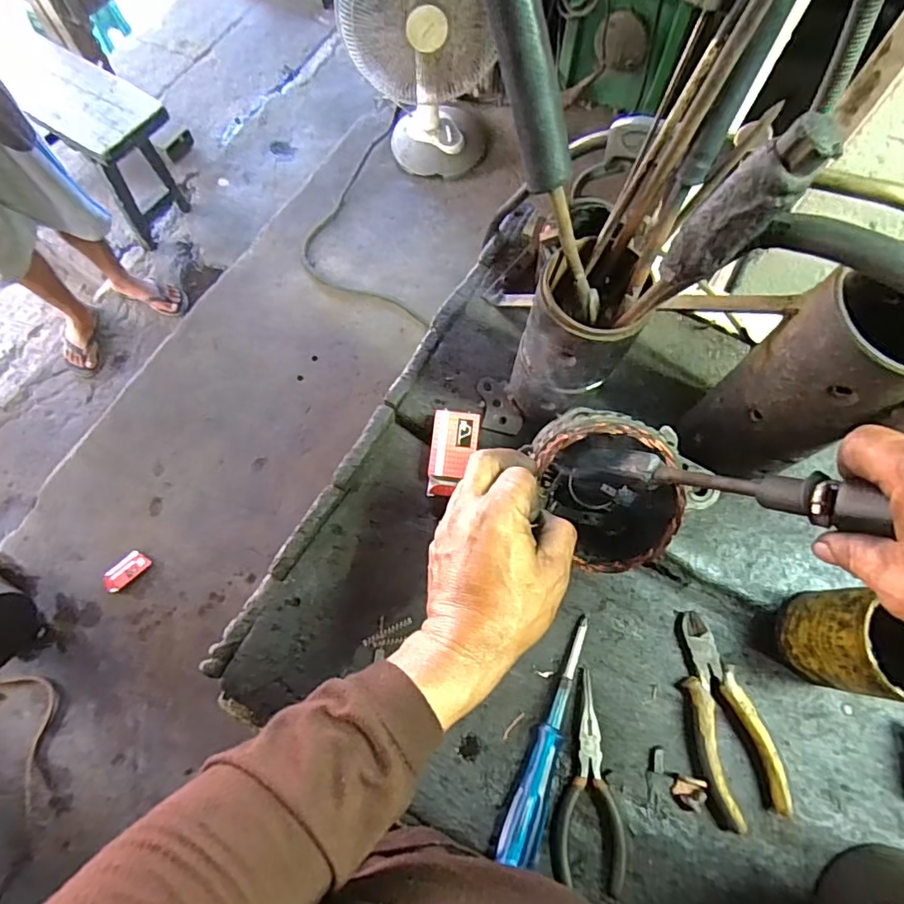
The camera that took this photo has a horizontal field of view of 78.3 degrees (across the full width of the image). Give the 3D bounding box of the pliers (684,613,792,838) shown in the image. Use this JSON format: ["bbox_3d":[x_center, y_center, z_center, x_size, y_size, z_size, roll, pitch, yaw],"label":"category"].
[{"bbox_3d":[0.220,0.210,0.445,0.054,0.017,0.154,-11,70,-4],"label":"pliers"}]

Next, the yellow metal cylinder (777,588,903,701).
[{"bbox_3d":[0.306,0.143,0.413,0.071,0.114,0.074,8,70,2],"label":"yellow metal cylinder"}]

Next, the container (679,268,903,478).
[{"bbox_3d":[0.254,-0.043,0.405,0.093,0.210,0.085,-30,73,-11],"label":"container"}]

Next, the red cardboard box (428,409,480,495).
[{"bbox_3d":[0.001,0.001,0.512,0.042,0.020,0.076,7,70,2],"label":"red cardboard box"}]

